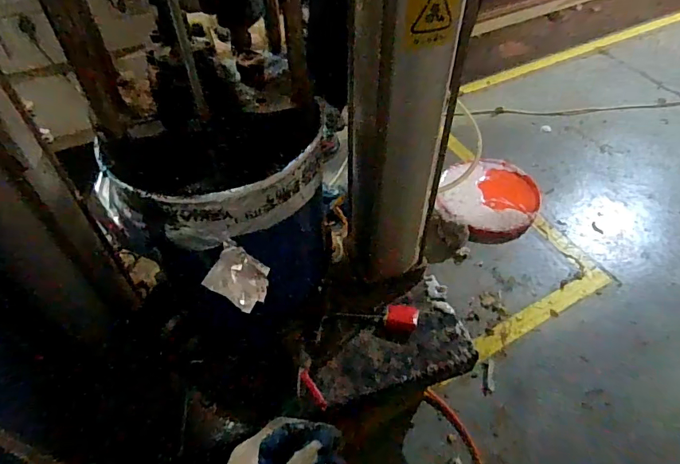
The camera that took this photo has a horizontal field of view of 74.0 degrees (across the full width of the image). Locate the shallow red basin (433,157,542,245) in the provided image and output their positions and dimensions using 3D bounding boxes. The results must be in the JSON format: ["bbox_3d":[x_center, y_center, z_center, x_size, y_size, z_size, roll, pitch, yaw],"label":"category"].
[{"bbox_3d":[0.417,-0.091,1.270,0.287,0.042,0.324,12,51,11],"label":"shallow red basin"}]

